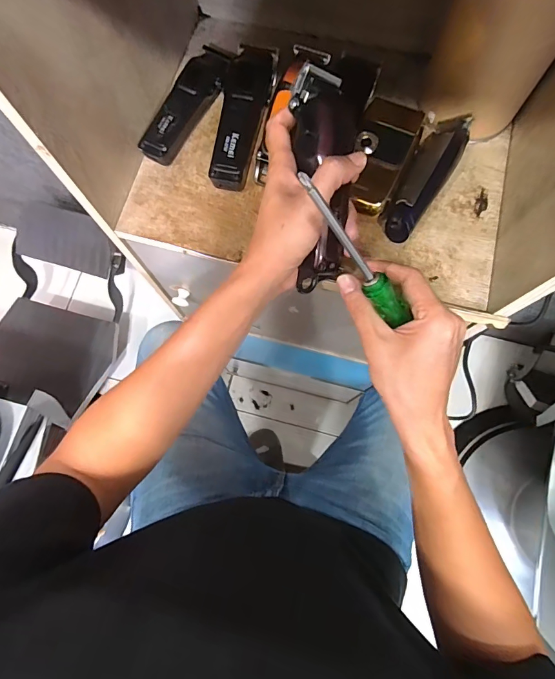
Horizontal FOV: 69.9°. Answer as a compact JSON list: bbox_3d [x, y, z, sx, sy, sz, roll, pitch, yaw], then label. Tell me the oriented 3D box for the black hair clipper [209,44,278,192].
[{"bbox_3d":[-0.034,-0.234,0.412,0.047,0.037,0.169,11,77,3],"label":"black hair clipper"}]

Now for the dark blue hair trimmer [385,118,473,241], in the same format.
[{"bbox_3d":[0.148,-0.163,0.393,0.039,0.032,0.141,30,79,8],"label":"dark blue hair trimmer"}]

